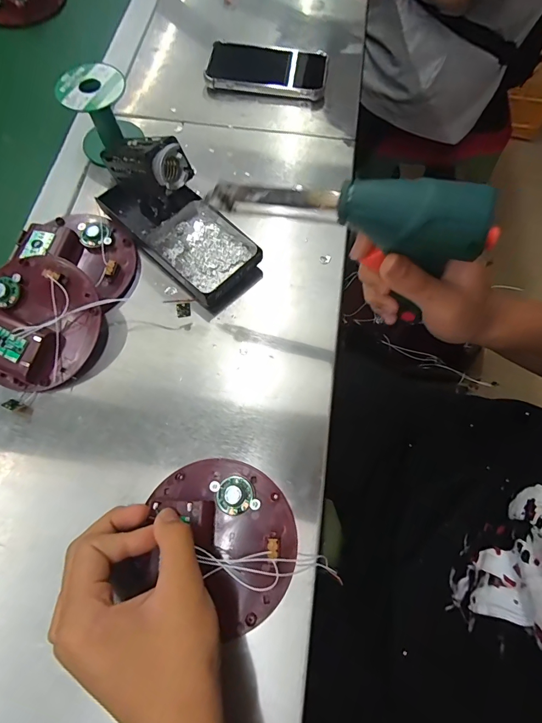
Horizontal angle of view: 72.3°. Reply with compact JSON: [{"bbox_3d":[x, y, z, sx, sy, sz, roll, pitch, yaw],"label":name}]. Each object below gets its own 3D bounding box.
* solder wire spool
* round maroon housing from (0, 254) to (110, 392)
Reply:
[{"bbox_3d":[-0.182,-0.268,0.406,0.068,0.074,0.068,0,69,0],"label":"solder wire spool"},{"bbox_3d":[-0.213,-0.036,0.332,0.109,0.036,0.114,0,69,0],"label":"round maroon housing"}]

